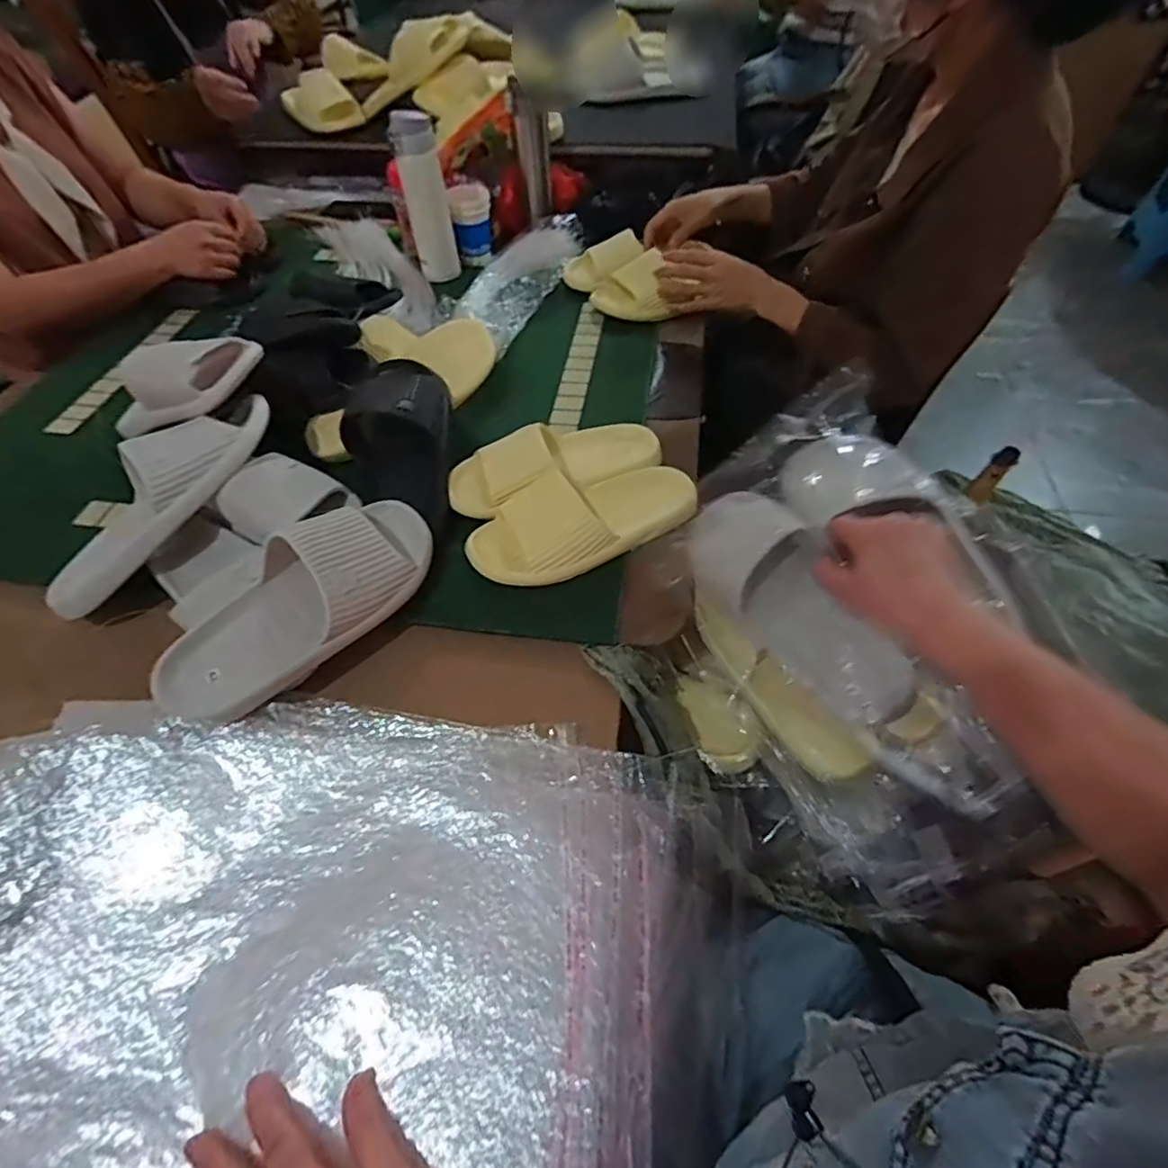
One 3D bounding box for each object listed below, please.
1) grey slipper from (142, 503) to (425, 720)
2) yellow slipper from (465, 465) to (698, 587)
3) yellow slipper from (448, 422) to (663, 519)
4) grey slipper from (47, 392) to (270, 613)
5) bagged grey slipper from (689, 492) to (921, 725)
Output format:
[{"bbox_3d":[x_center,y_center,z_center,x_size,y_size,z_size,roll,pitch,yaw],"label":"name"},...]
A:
[{"bbox_3d":[-0.255,0.012,0.550,0.108,0.077,0.275,35,62,22],"label":"grey slipper"},{"bbox_3d":[0.005,-0.073,0.642,0.247,0.070,0.111,-21,56,-25],"label":"yellow slipper"},{"bbox_3d":[-0.035,-0.144,0.703,0.253,0.074,0.105,-23,56,-14],"label":"yellow slipper"},{"bbox_3d":[-0.440,-0.093,0.616,0.096,0.064,0.286,35,82,25],"label":"grey slipper"},{"bbox_3d":[0.180,0.009,0.526,0.081,0.072,0.246,-29,60,-14],"label":"bagged grey slipper"}]

